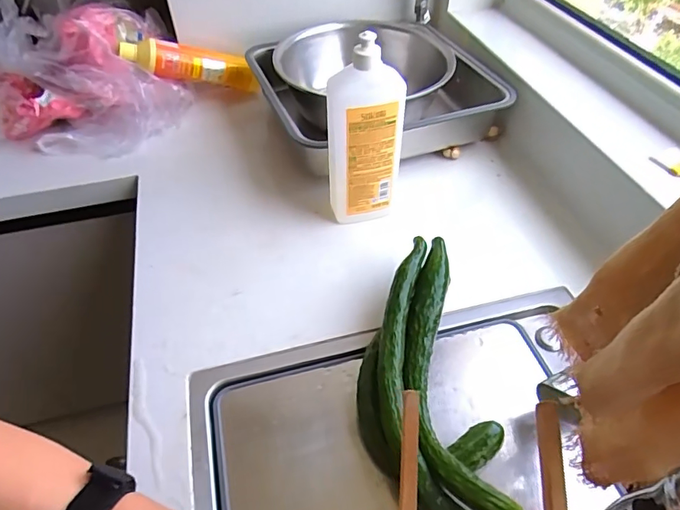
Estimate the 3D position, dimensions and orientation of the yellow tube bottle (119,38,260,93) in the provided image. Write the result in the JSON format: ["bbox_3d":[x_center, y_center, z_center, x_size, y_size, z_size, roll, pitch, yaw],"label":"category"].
[{"bbox_3d":[-0.263,-0.341,0.832,0.236,0.059,0.040,4,44,-25],"label":"yellow tube bottle"}]

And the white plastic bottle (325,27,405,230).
[{"bbox_3d":[0.029,-0.140,0.588,0.093,0.240,0.058,-13,48,-12],"label":"white plastic bottle"}]

